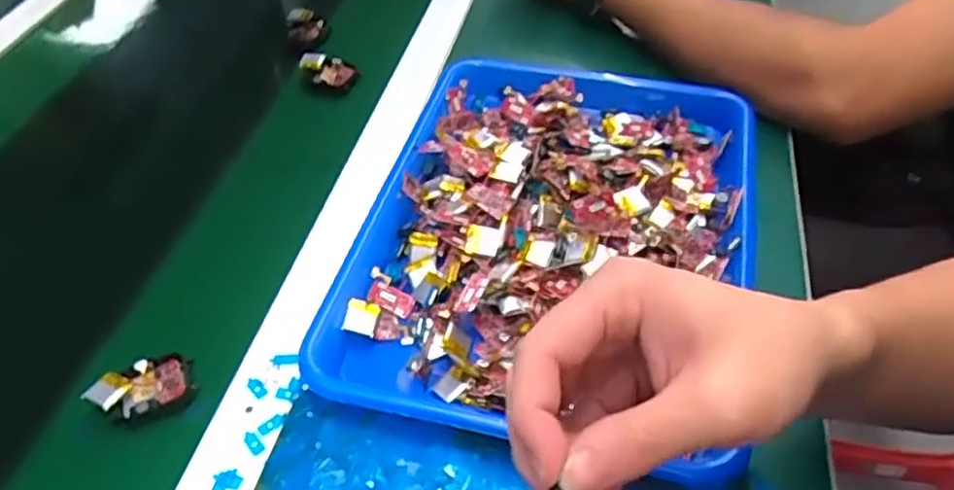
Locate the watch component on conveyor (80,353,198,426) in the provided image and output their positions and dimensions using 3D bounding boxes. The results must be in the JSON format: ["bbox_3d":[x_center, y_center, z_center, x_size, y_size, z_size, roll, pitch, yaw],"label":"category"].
[{"bbox_3d":[-0.197,0.085,0.408,0.055,0.012,0.035,-24,51,-18],"label":"watch component on conveyor"}]

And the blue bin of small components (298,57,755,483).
[{"bbox_3d":[0.054,-0.022,0.471,0.254,0.047,0.337,11,49,12],"label":"blue bin of small components"}]

